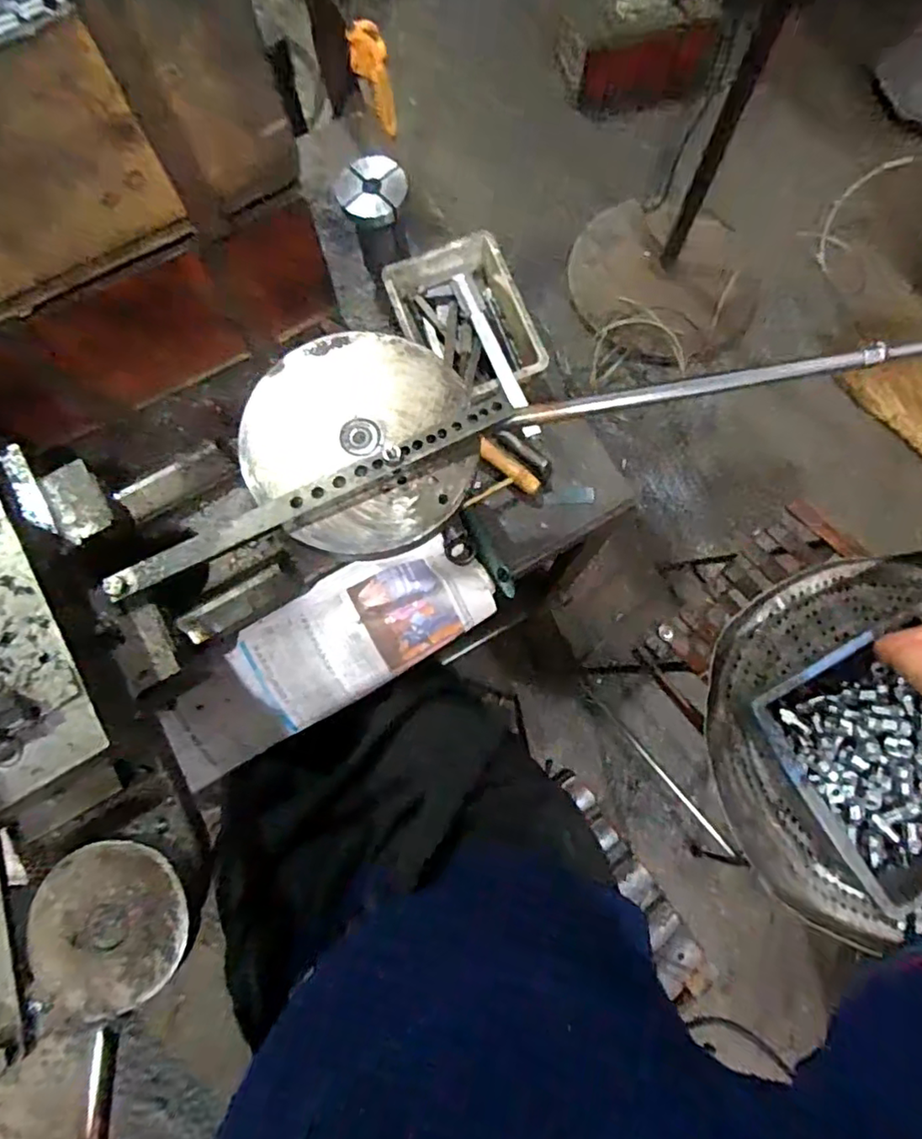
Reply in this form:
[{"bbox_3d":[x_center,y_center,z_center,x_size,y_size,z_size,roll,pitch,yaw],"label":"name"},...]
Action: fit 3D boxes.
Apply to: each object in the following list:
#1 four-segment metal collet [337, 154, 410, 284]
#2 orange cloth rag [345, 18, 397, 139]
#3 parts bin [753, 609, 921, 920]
[{"bbox_3d":[-0.087,-0.367,0.638,0.066,0.101,0.065,0,76,0],"label":"four-segment metal collet"},{"bbox_3d":[-0.104,-0.582,0.721,0.042,0.125,0.030,-5,76,-1],"label":"orange cloth rag"},{"bbox_3d":[0.443,0.149,0.556,0.305,0.060,0.214,-25,77,-6],"label":"parts bin"}]

